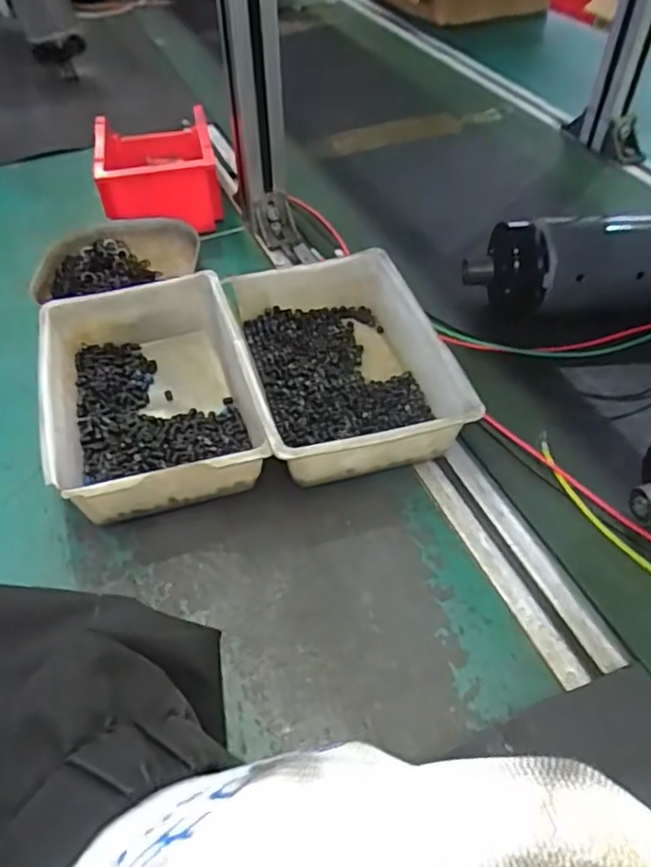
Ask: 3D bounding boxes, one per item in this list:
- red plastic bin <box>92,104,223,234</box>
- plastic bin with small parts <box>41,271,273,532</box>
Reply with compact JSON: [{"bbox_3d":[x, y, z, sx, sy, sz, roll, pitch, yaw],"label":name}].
[{"bbox_3d":[-0.182,-0.288,0.679,0.117,0.073,0.165,-11,48,-8],"label":"red plastic bin"},{"bbox_3d":[-0.129,-0.029,0.462,0.143,0.055,0.204,-13,49,-10],"label":"plastic bin with small parts"}]

